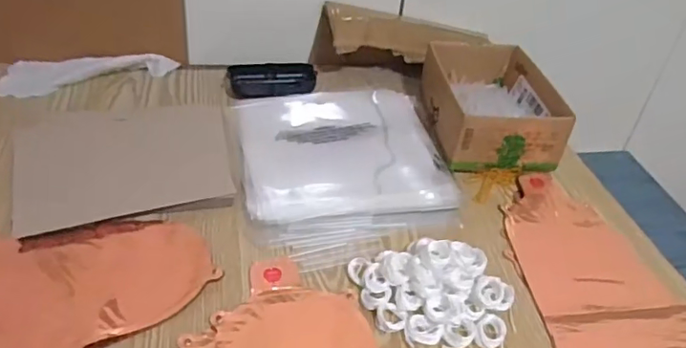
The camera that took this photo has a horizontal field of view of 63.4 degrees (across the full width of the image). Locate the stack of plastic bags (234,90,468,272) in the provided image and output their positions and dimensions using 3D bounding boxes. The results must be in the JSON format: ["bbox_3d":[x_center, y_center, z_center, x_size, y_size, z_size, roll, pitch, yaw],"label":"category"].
[{"bbox_3d":[0.004,-0.015,0.597,0.221,0.019,0.265,-4,39,-13],"label":"stack of plastic bags"}]

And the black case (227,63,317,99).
[{"bbox_3d":[-0.091,-0.121,0.716,0.110,0.023,0.064,2,38,-5],"label":"black case"}]

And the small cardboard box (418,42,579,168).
[{"bbox_3d":[0.173,-0.085,0.667,0.130,0.069,0.198,0,39,-7],"label":"small cardboard box"}]

